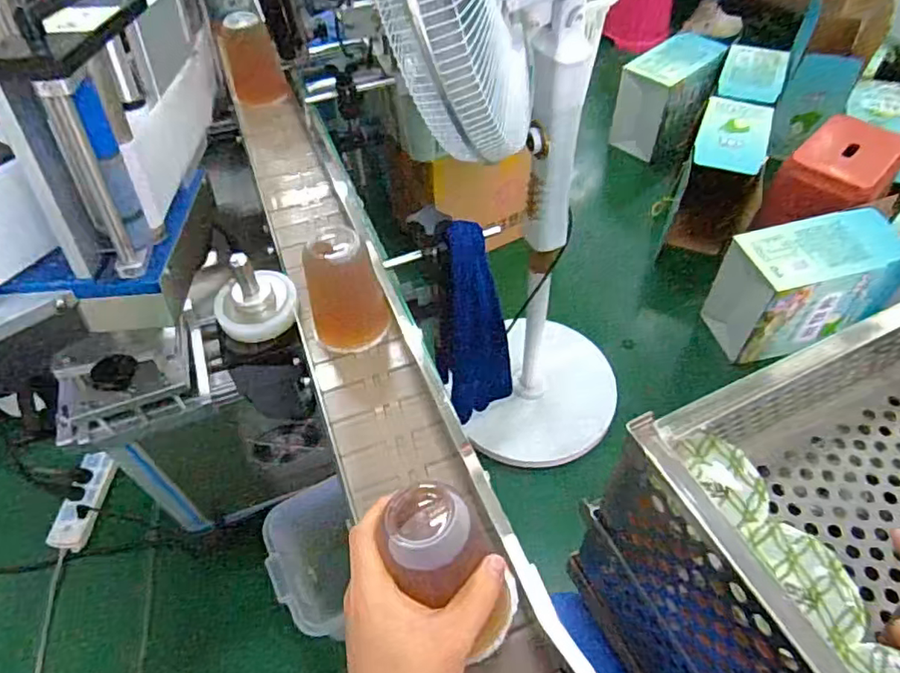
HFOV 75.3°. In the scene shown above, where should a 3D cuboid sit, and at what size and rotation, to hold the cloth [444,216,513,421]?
[{"bbox_3d":[0.044,0.004,0.771,0.086,0.295,0.111,2,52,4],"label":"cloth"}]

